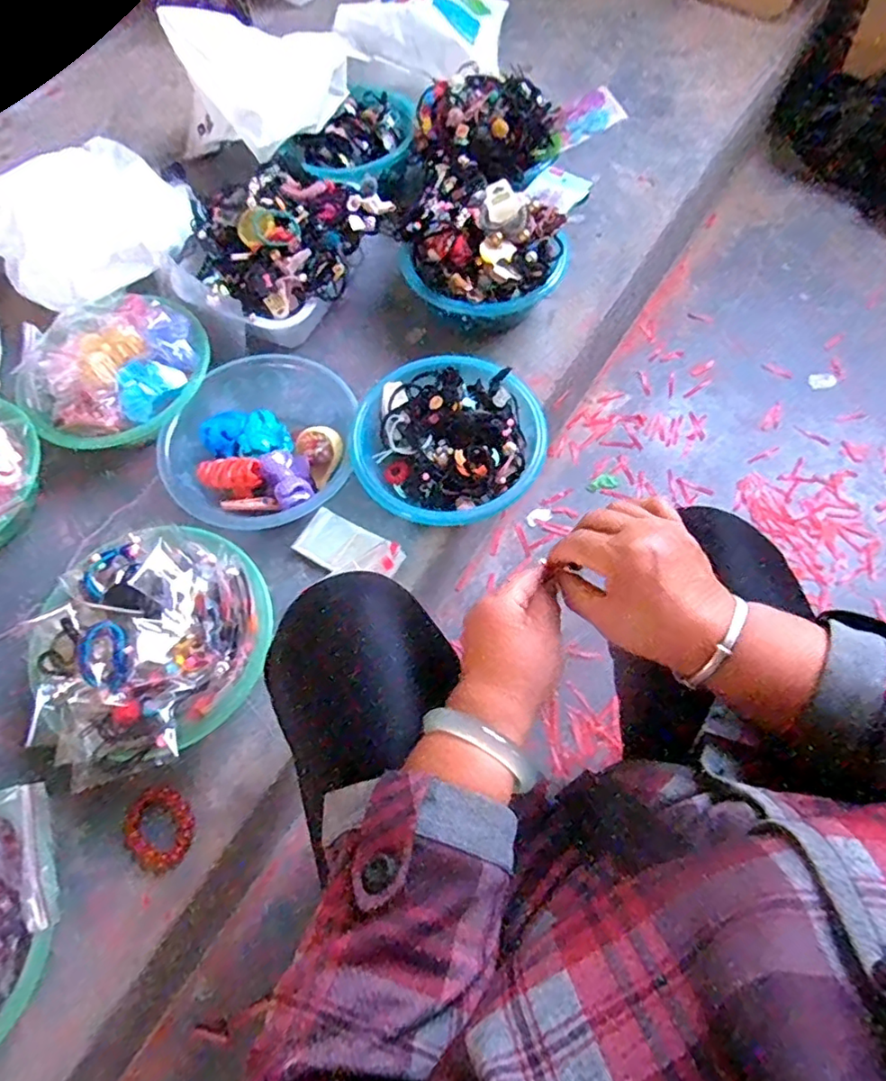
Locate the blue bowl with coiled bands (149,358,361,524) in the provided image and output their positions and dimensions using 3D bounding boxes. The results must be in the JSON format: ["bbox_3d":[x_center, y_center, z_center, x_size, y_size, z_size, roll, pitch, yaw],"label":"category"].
[{"bbox_3d":[-0.228,-0.116,0.732,0.222,0.068,0.212,-1,66,2],"label":"blue bowl with coiled bands"}]

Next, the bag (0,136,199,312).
[{"bbox_3d":[-0.505,-0.464,0.844,0.283,0.085,0.265,-35,69,-12],"label":"bag"}]

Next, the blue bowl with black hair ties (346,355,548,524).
[{"bbox_3d":[0.008,-0.116,0.720,0.225,0.077,0.205,2,66,4],"label":"blue bowl with black hair ties"}]

